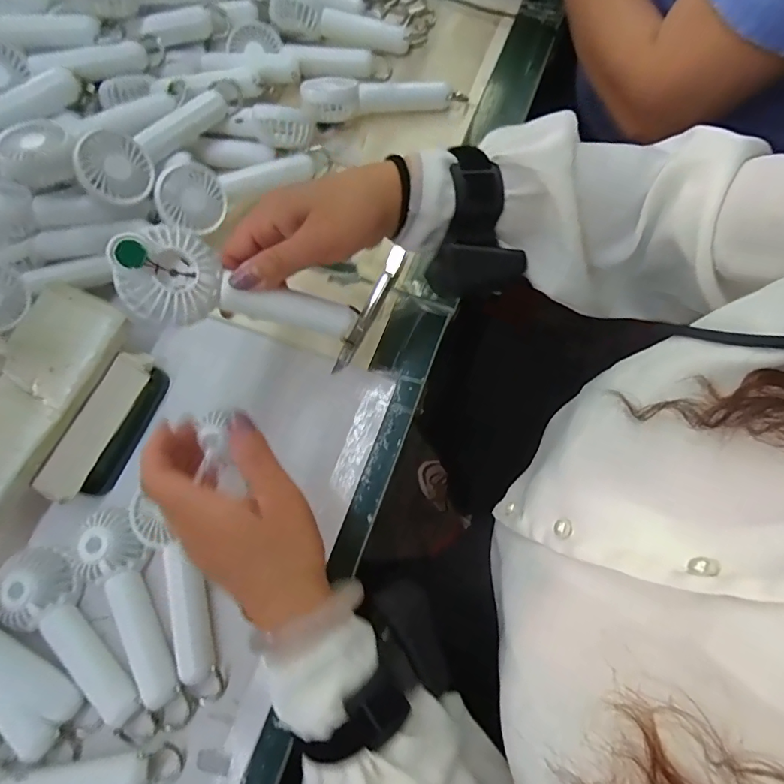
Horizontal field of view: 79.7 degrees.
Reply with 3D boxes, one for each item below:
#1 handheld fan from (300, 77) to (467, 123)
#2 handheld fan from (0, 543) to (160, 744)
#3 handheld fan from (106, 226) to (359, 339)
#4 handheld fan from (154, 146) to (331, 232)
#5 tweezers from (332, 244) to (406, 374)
[{"bbox_3d":[-0.006,-0.295,0.472,0.161,0.049,0.034,-5,68,-2],"label":"handheld fan"},{"bbox_3d":[-0.227,0.181,0.342,0.162,0.028,0.047,39,73,15],"label":"handheld fan"},{"bbox_3d":[-0.092,-0.061,0.301,0.150,0.037,0.054,12,69,-36],"label":"handheld fan"},{"bbox_3d":[-0.138,-0.193,0.448,0.164,0.054,0.040,-25,31,-27],"label":"handheld fan"},{"bbox_3d":[-0.020,-0.075,0.424,0.017,0.010,0.127,25,70,10],"label":"tweezers"}]

